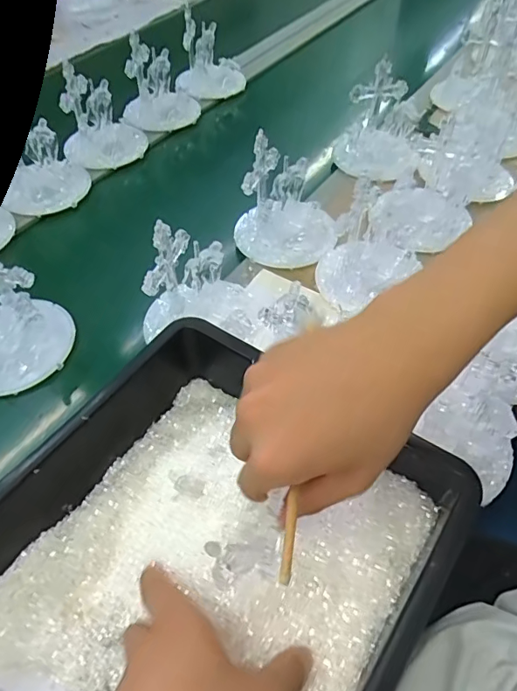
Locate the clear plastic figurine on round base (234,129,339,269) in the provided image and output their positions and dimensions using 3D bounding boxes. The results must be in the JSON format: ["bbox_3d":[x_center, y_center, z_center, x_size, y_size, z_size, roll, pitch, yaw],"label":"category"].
[{"bbox_3d":[0.035,-0.173,0.596,0.127,0.107,0.107,-2,50,0],"label":"clear plastic figurine on round base"}]

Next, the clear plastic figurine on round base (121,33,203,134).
[{"bbox_3d":[-0.167,-0.444,0.822,0.104,0.104,0.121,28,57,23],"label":"clear plastic figurine on round base"}]

